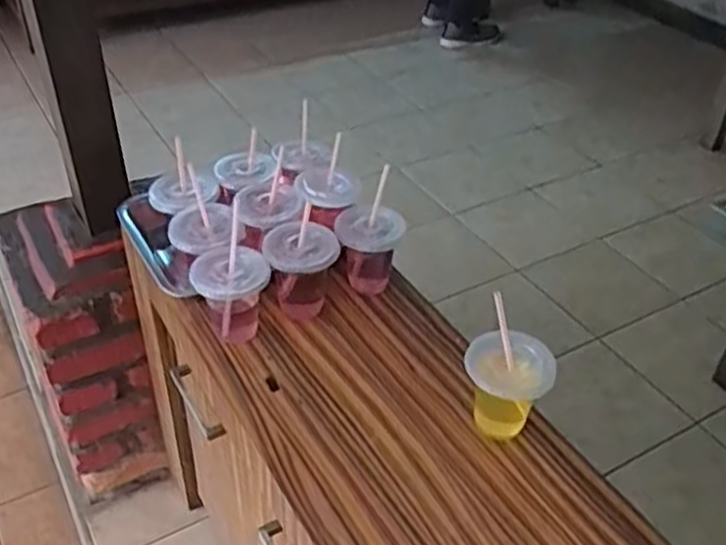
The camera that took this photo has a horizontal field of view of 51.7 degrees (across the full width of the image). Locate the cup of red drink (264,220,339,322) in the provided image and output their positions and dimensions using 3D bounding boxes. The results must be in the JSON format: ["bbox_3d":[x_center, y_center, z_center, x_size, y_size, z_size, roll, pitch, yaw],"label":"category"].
[{"bbox_3d":[-0.076,0.001,0.916,0.080,0.111,0.081,1,39,-1],"label":"cup of red drink"}]

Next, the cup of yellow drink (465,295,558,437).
[{"bbox_3d":[0.151,0.108,0.784,0.087,0.124,0.083,1,39,-1],"label":"cup of yellow drink"}]

